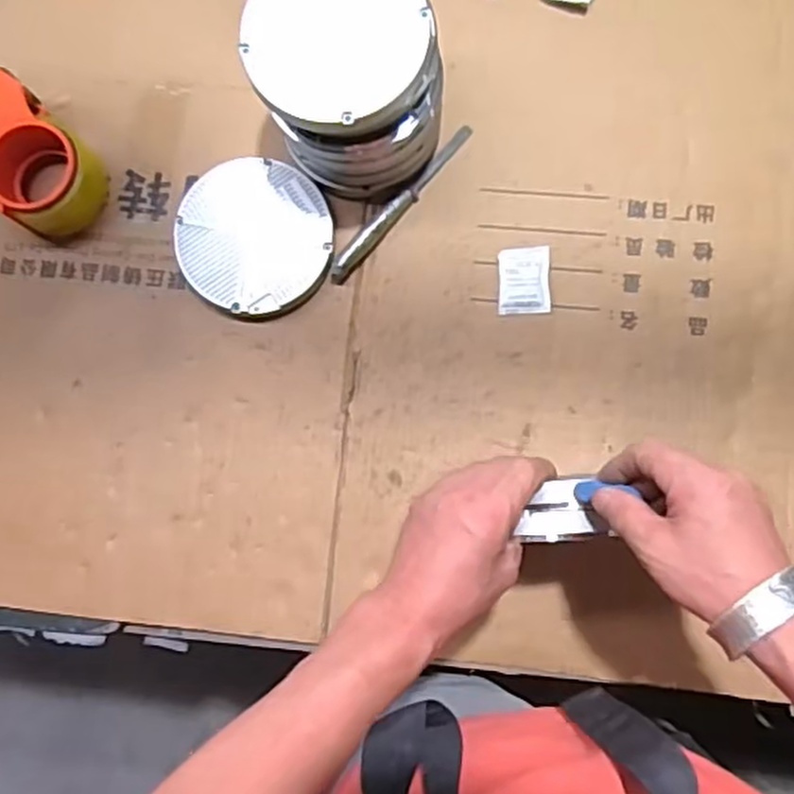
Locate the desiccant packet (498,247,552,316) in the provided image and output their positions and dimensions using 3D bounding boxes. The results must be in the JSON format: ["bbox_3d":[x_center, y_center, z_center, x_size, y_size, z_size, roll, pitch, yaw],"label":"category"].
[{"bbox_3d":[0.111,-0.102,0.657,0.044,0.008,0.059,-1,83,4],"label":"desiccant packet"}]

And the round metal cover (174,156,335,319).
[{"bbox_3d":[-0.126,-0.142,0.663,0.132,0.018,0.139,0,83,4],"label":"round metal cover"}]

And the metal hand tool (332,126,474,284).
[{"bbox_3d":[0.003,-0.173,0.668,0.020,0.011,0.180,39,87,7],"label":"metal hand tool"}]

